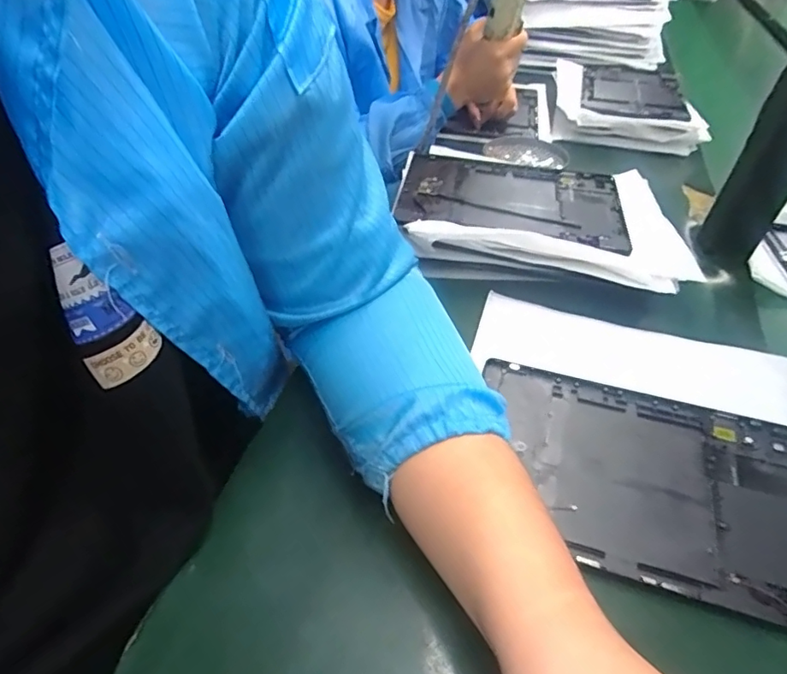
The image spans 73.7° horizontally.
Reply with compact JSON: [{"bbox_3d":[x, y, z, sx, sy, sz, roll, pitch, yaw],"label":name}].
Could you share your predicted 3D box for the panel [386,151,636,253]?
[{"bbox_3d":[0.129,-0.152,0.574,0.232,0.013,0.143,8,45,8],"label":"panel"}]

